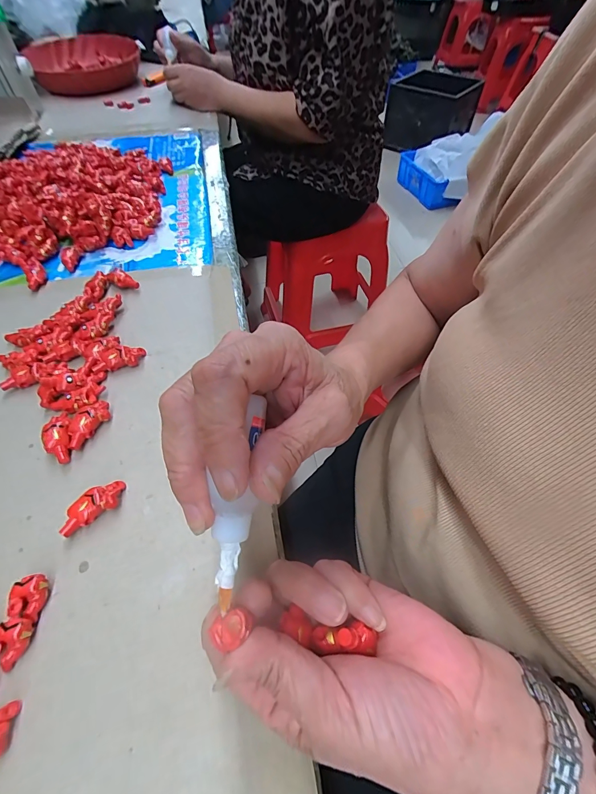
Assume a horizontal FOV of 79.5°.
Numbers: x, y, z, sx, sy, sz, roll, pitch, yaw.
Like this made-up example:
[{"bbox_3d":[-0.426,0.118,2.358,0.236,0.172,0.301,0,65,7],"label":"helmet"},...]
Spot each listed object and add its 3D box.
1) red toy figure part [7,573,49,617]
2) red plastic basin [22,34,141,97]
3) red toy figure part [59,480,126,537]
[{"bbox_3d":[-0.150,0.111,0.200,0.016,0.015,0.020,-2,53,-4],"label":"red toy figure part"},{"bbox_3d":[-0.480,-0.766,0.821,0.222,0.069,0.305,-17,55,-15],"label":"red plastic basin"},{"bbox_3d":[-0.131,0.071,0.231,0.041,0.015,0.018,-36,62,-25],"label":"red toy figure part"}]

